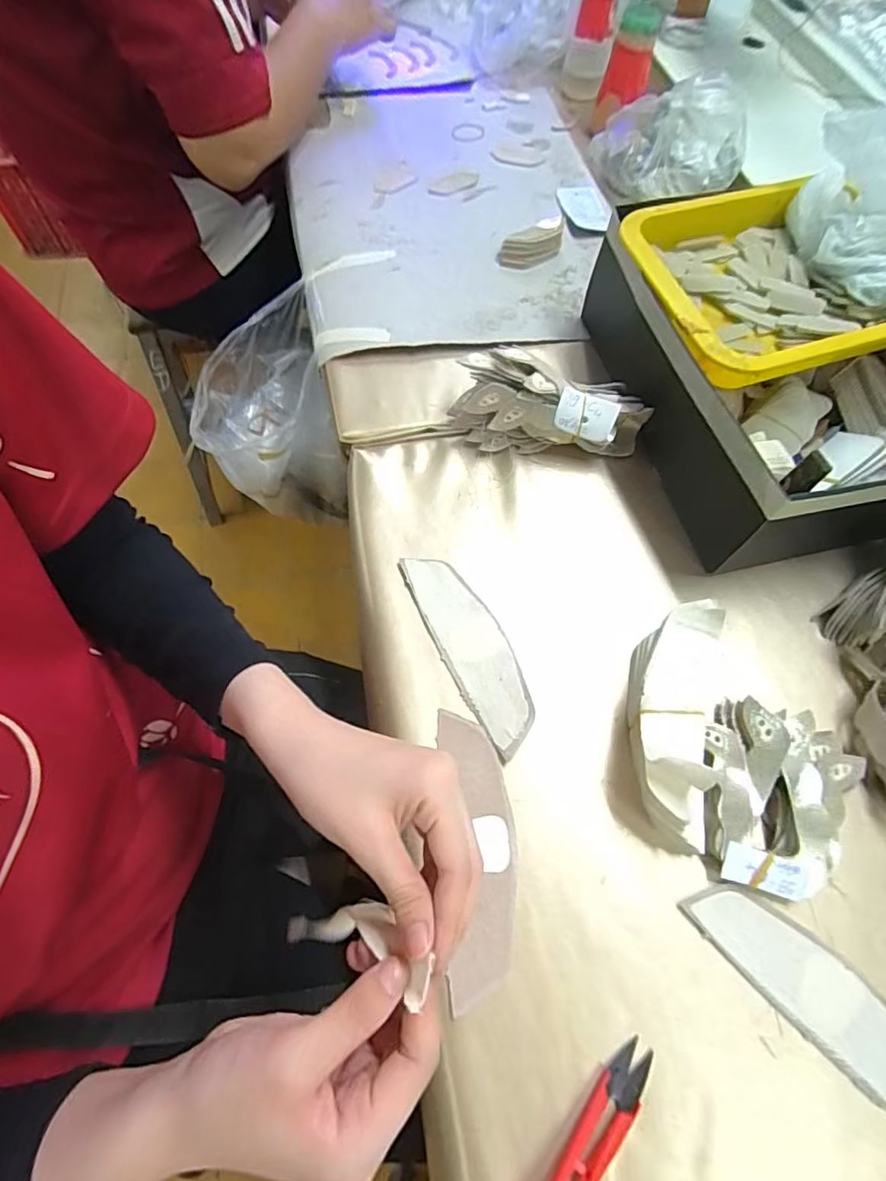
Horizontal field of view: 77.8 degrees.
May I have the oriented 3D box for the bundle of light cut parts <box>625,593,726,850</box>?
[{"bbox_3d":[0.162,0.086,0.380,0.061,0.065,0.159,15,64,7],"label":"bundle of light cut parts"}]

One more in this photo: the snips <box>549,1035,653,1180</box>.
[{"bbox_3d":[0.083,0.309,0.300,0.026,0.015,0.113,34,68,15],"label":"snips"}]

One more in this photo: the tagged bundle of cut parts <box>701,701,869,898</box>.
[{"bbox_3d":[0.231,0.141,0.376,0.094,0.030,0.119,14,64,6],"label":"tagged bundle of cut parts"}]

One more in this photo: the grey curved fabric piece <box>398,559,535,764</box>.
[{"bbox_3d":[0.024,0.042,0.437,0.052,0.007,0.173,-25,65,-11],"label":"grey curved fabric piece"}]

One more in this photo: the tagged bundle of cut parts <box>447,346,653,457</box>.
[{"bbox_3d":[0.098,-0.172,0.507,0.175,0.072,0.070,4,64,1],"label":"tagged bundle of cut parts"}]

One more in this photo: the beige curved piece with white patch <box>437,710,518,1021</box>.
[{"bbox_3d":[0.025,0.173,0.373,0.049,0.004,0.177,-2,64,-2],"label":"beige curved piece with white patch"}]

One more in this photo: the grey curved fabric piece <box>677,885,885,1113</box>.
[{"bbox_3d":[0.234,0.250,0.336,0.050,0.005,0.173,-41,71,-19],"label":"grey curved fabric piece"}]

